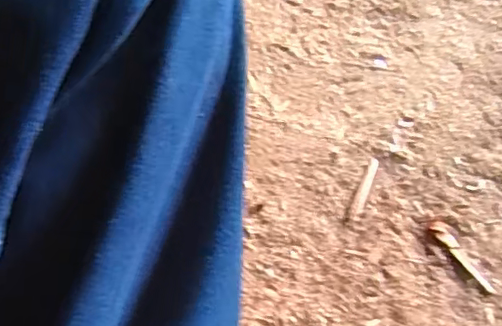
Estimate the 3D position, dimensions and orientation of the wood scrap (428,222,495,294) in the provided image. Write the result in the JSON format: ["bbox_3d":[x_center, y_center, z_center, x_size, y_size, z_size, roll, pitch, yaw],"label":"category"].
[{"bbox_3d":[0.232,0.101,0.616,0.018,0.004,0.095,-26,58,-20],"label":"wood scrap"}]

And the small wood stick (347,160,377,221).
[{"bbox_3d":[0.135,0.030,0.668,0.012,0.004,0.095,20,55,13],"label":"small wood stick"}]

